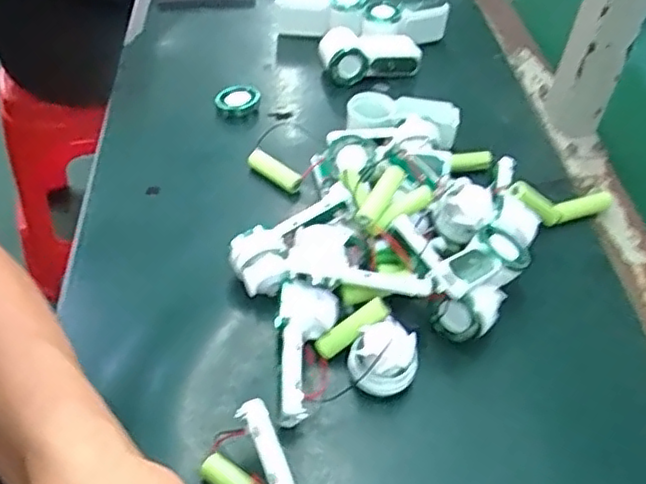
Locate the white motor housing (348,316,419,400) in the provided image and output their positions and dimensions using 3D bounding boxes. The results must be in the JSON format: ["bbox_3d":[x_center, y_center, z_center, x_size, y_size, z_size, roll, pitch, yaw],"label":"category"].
[{"bbox_3d":[0.036,0.076,0.406,0.039,0.044,0.037,3,47,-3],"label":"white motor housing"}]

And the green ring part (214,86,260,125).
[{"bbox_3d":[-0.082,-0.129,0.620,0.040,0.017,0.041,6,47,0],"label":"green ring part"}]

